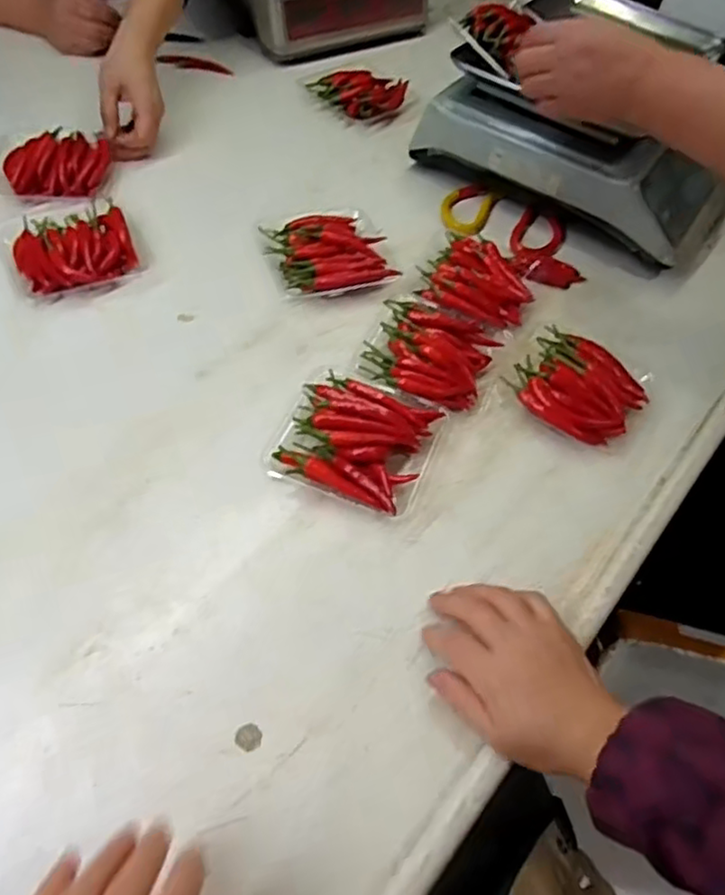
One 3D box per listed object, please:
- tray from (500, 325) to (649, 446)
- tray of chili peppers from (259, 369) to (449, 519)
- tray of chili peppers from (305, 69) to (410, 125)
[{"bbox_3d":[0.196,-0.056,0.612,0.108,0.024,0.111,38,58,19],"label":"tray"},{"bbox_3d":[-0.004,-0.012,0.548,0.124,0.030,0.119,19,54,7],"label":"tray of chili peppers"},{"bbox_3d":[0.003,-0.485,0.910,0.122,0.029,0.096,-35,65,-28],"label":"tray of chili peppers"}]

